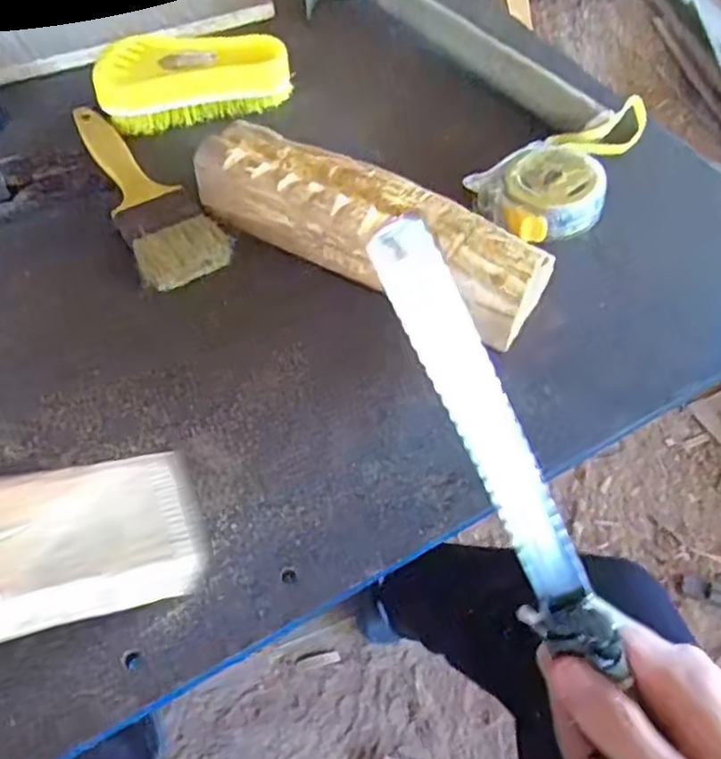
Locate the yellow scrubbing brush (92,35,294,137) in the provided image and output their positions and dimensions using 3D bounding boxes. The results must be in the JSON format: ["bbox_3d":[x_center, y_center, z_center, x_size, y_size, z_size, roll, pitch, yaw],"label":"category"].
[{"bbox_3d":[-0.113,-0.205,0.479,0.123,0.044,0.055,-17,57,-14],"label":"yellow scrubbing brush"}]

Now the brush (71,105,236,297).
[{"bbox_3d":[-0.135,-0.122,0.438,0.050,0.013,0.173,-24,59,-18],"label":"brush"}]

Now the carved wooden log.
[{"bbox_3d":[0.003,-0.084,0.395,0.201,0.039,0.062,26,58,16],"label":"carved wooden log"}]

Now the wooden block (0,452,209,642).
[{"bbox_3d":[-0.130,0.061,0.262,0.138,0.021,0.062,-1,51,-31],"label":"wooden block"}]

